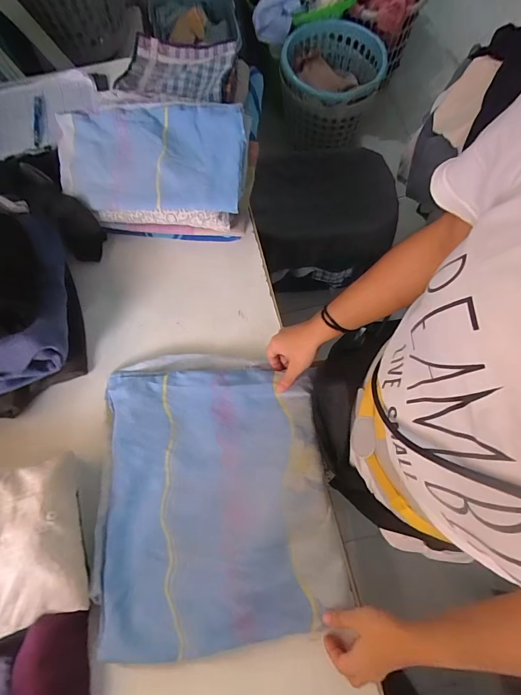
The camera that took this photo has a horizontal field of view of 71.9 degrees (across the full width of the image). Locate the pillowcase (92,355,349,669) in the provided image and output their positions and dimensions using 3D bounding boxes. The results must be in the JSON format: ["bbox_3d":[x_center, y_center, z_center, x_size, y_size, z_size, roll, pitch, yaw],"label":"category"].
[{"bbox_3d":[-0.067,0.189,0.505,0.313,0.029,0.384,-8,70,-1],"label":"pillowcase"}]

